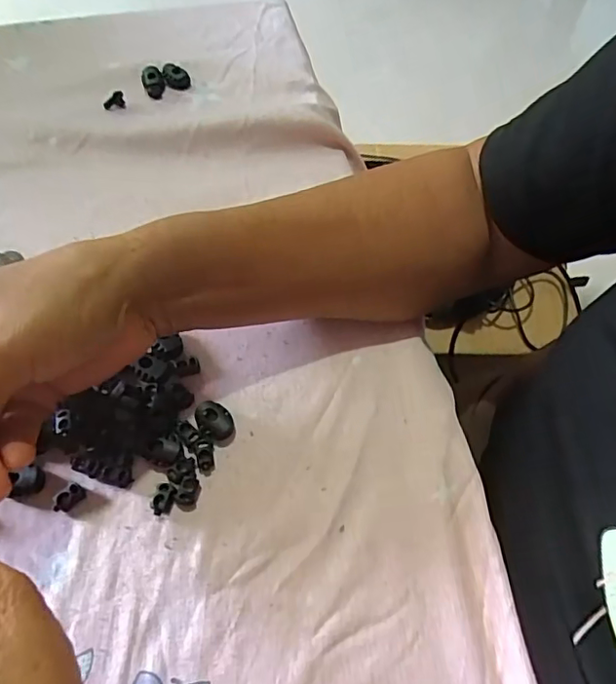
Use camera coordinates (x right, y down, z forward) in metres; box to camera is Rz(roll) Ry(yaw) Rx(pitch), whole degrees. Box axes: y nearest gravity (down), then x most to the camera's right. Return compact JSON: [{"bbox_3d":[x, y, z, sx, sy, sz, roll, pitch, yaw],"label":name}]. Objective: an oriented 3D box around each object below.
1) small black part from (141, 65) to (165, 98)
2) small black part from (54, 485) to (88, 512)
[{"bbox_3d":[-0.124,-0.209,0.433,0.017,0.012,0.027,-14,62,-11],"label":"small black part"},{"bbox_3d":[-0.122,0.080,0.276,0.009,0.006,0.016,40,66,18],"label":"small black part"}]

